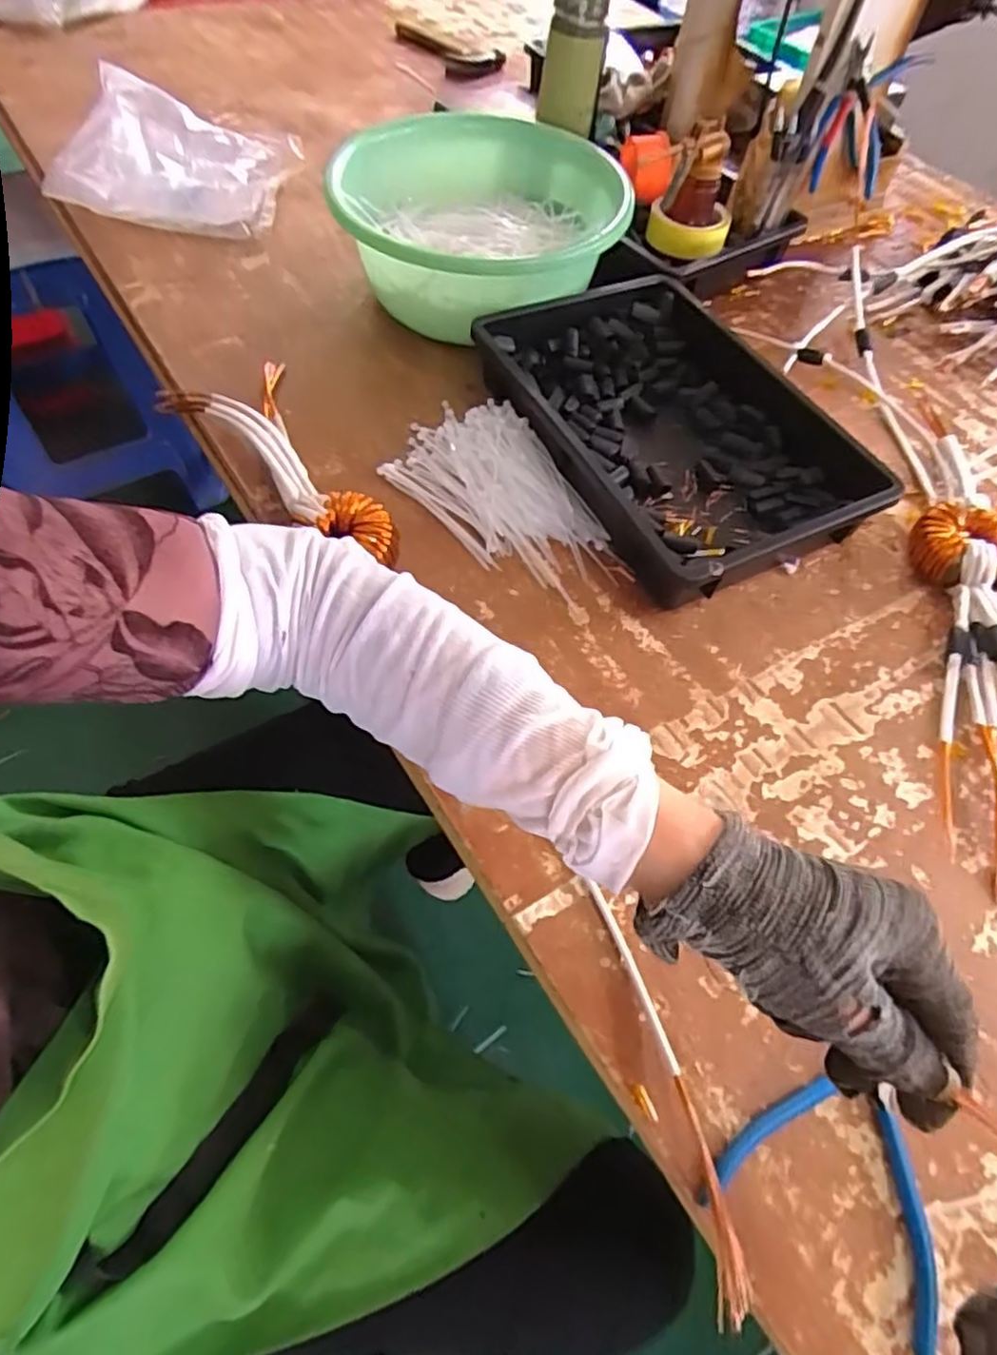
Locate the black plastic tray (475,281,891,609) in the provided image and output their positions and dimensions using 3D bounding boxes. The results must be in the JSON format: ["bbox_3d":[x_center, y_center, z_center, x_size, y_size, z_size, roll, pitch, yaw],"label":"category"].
[{"bbox_3d":[0.170,-0.242,0.656,0.269,0.066,0.366,-23,62,-17],"label":"black plastic tray"}]

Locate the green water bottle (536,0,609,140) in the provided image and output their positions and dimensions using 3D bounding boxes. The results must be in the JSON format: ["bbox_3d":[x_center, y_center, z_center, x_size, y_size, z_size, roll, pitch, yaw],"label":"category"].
[{"bbox_3d":[0.088,-0.747,0.816,0.069,0.215,0.060,1,90,-3],"label":"green water bottle"}]

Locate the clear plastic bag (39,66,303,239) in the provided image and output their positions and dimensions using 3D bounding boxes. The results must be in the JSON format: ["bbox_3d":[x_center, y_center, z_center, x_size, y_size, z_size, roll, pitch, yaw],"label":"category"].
[{"bbox_3d":[-0.386,-0.637,0.823,0.259,0.096,0.190,-1,58,-4],"label":"clear plastic bag"}]

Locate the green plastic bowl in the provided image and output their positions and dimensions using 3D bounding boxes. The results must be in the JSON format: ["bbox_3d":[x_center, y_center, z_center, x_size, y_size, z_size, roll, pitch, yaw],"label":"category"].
[{"bbox_3d":[-0.016,-0.485,0.744,0.290,0.104,0.303,2,58,-2],"label":"green plastic bowl"}]

